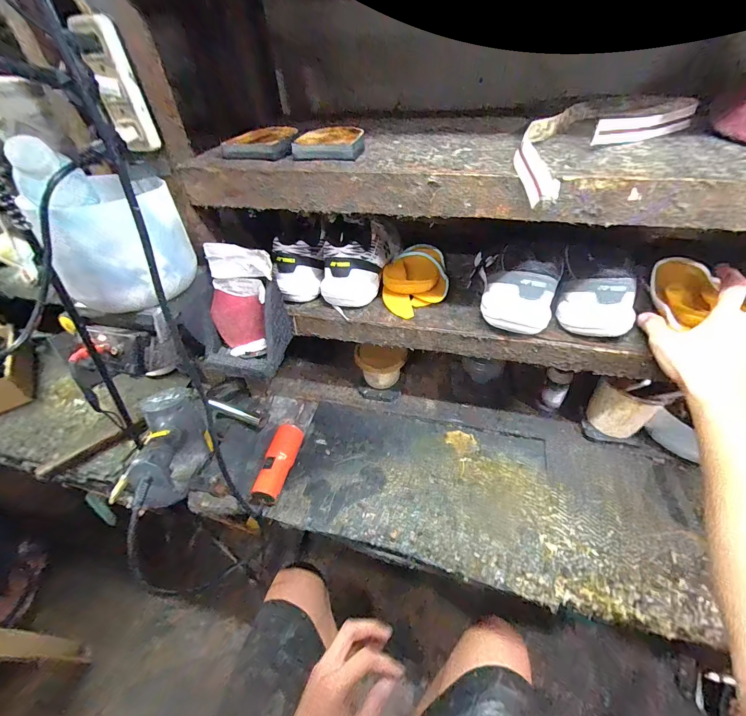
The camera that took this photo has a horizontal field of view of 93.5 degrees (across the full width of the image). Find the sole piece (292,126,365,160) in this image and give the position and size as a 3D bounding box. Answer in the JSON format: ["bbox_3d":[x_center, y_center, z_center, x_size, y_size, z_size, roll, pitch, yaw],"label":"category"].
[{"bbox_3d":[-0.050,-0.257,0.418,0.076,0.017,0.089,1,45,4],"label":"sole piece"}]

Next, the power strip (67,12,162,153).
[{"bbox_3d":[-0.249,-0.263,0.344,0.039,0.101,0.031,-24,49,-20],"label":"power strip"}]

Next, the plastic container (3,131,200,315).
[{"bbox_3d":[-0.279,-0.143,0.382,0.082,0.177,0.135,24,51,24],"label":"plastic container"}]

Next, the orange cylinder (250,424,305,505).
[{"bbox_3d":[-0.151,0.167,0.560,0.045,0.042,0.128,8,46,11],"label":"orange cylinder"}]

